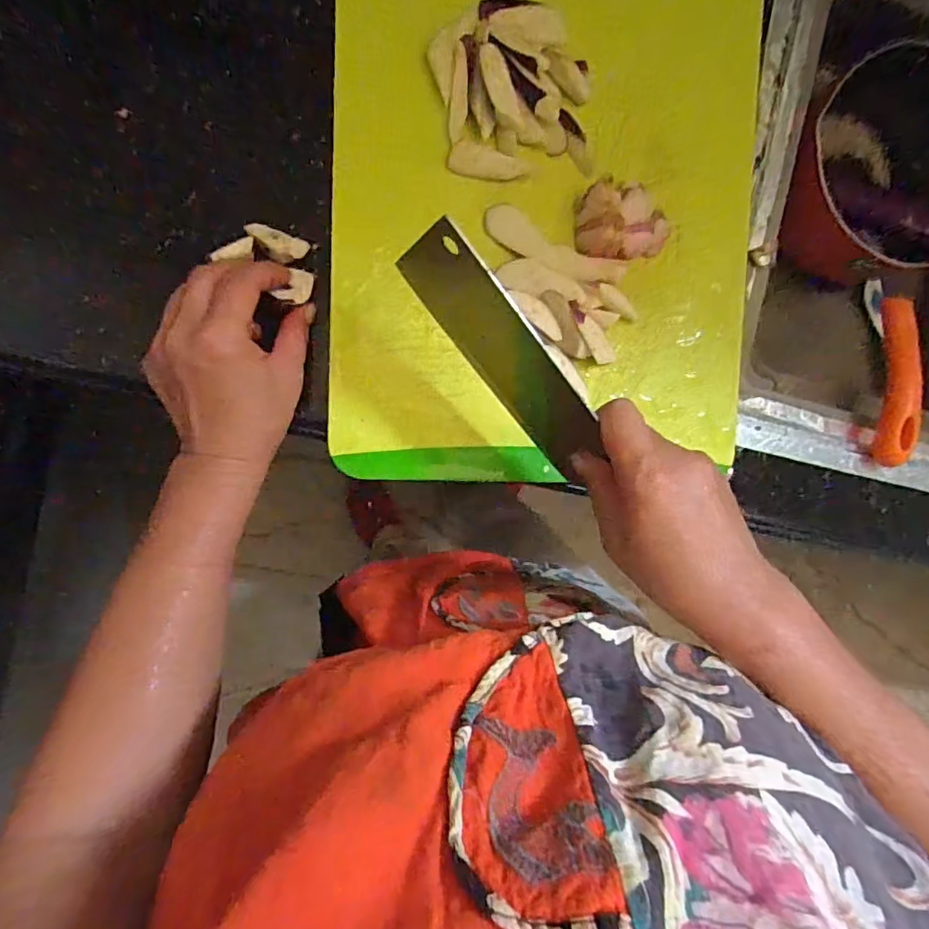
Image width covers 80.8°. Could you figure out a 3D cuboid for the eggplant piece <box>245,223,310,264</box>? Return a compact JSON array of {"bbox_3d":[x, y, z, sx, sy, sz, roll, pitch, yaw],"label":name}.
[{"bbox_3d":[-0.117,-0.136,0.338,0.036,0.010,0.017,19,95,-6],"label":"eggplant piece"}]

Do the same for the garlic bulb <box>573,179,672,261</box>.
[{"bbox_3d":[0.108,-0.162,0.361,0.065,0.036,0.047,-7,97,-4],"label":"garlic bulb"}]

